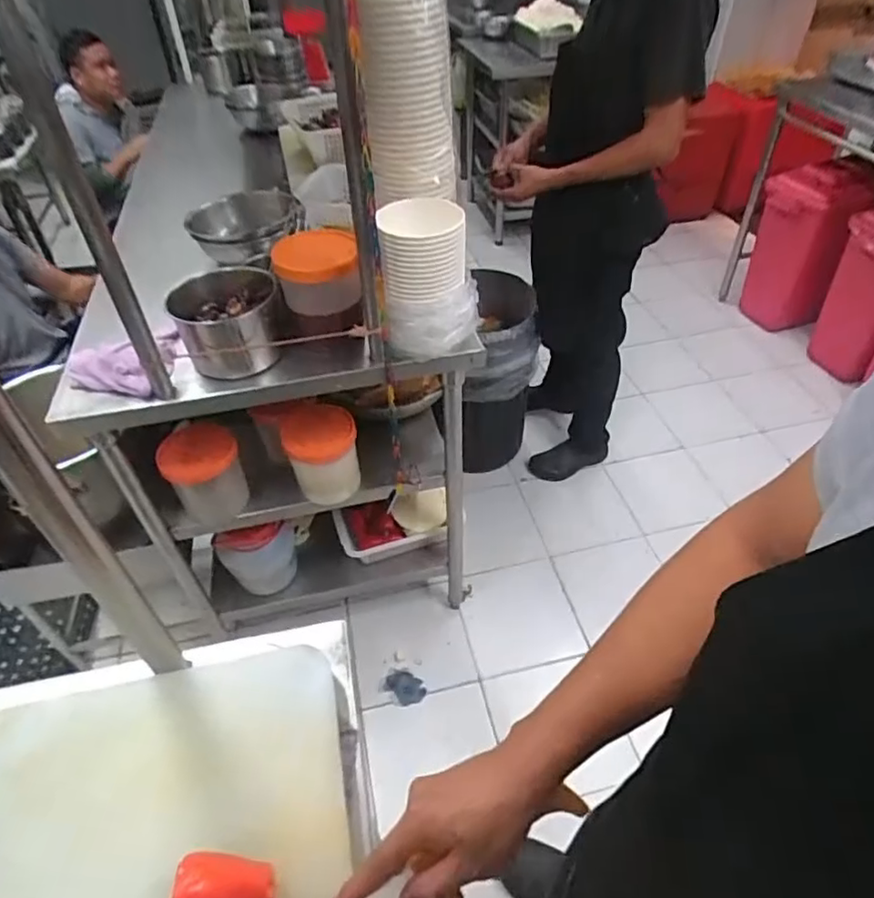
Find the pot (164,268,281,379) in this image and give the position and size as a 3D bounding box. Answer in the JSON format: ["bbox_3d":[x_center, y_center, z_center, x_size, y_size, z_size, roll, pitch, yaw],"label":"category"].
[{"bbox_3d":[-0.335,-0.203,0.965,0.156,0.120,0.149,-1,45,1],"label":"pot"}]

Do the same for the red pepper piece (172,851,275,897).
[{"bbox_3d":[-0.158,0.330,0.440,0.066,0.032,0.051,-5,45,-3],"label":"red pepper piece"}]

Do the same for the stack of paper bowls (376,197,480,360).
[{"bbox_3d":[-0.014,-0.269,0.919,0.142,0.206,0.120,-7,45,-5],"label":"stack of paper bowls"}]

